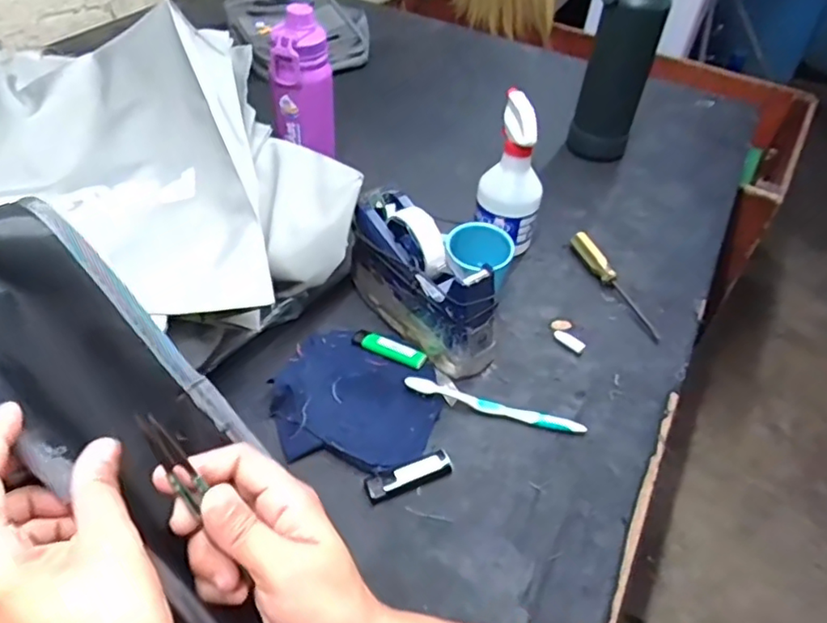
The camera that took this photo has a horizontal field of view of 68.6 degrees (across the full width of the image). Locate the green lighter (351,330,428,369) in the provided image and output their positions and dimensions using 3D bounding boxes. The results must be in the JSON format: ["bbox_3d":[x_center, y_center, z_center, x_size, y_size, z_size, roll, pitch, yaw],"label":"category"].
[{"bbox_3d":[-0.027,0.038,0.650,0.083,0.008,0.026,19,47,13],"label":"green lighter"}]

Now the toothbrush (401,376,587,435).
[{"bbox_3d":[0.081,0.093,0.604,0.179,0.015,0.017,14,46,8],"label":"toothbrush"}]

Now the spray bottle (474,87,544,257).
[{"bbox_3d":[0.121,-0.160,0.737,0.075,0.188,0.075,14,46,8],"label":"spray bottle"}]

